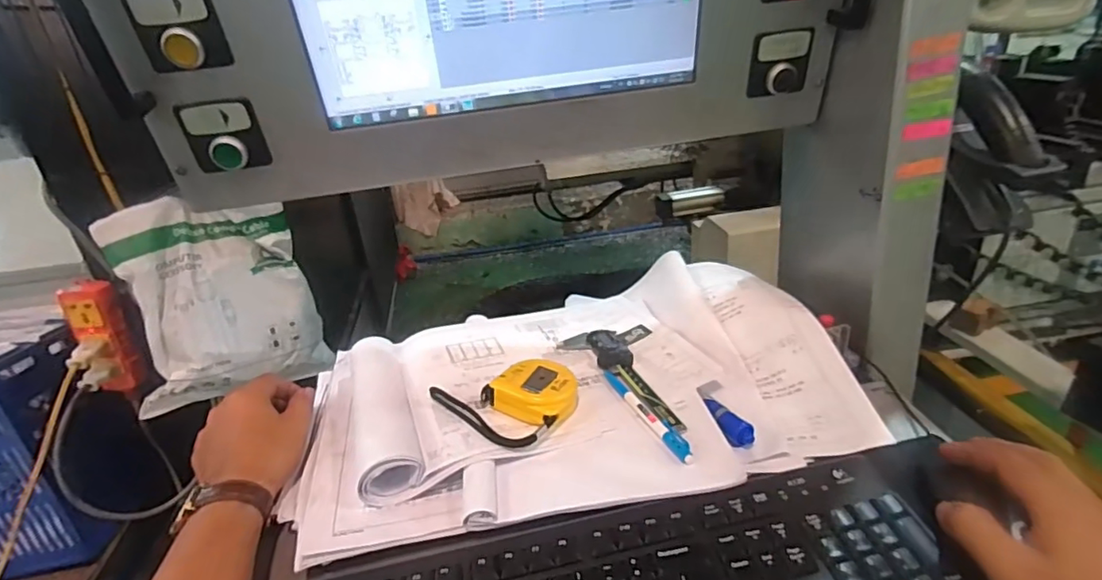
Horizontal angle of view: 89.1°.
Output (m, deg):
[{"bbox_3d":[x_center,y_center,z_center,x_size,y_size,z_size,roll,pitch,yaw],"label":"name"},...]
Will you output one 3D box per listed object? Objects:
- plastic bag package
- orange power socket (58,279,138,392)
[{"bbox_3d":[-0.410,0.008,0.704,0.206,0.239,0.047,-14,1,-32],"label":"plastic bag package"},{"bbox_3d":[-0.606,0.064,0.762,0.060,0.157,0.034,-16,29,-20],"label":"orange power socket"}]

